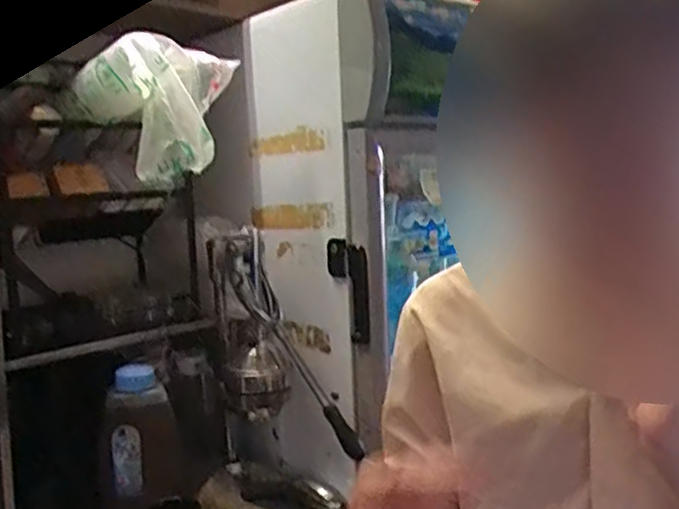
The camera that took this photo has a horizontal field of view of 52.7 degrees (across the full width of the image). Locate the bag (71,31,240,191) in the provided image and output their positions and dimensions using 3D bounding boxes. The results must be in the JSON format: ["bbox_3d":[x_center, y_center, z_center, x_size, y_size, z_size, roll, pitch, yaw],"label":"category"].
[{"bbox_3d":[-0.305,-0.252,1.170,0.311,0.251,0.350,-4,7,-16],"label":"bag"}]

